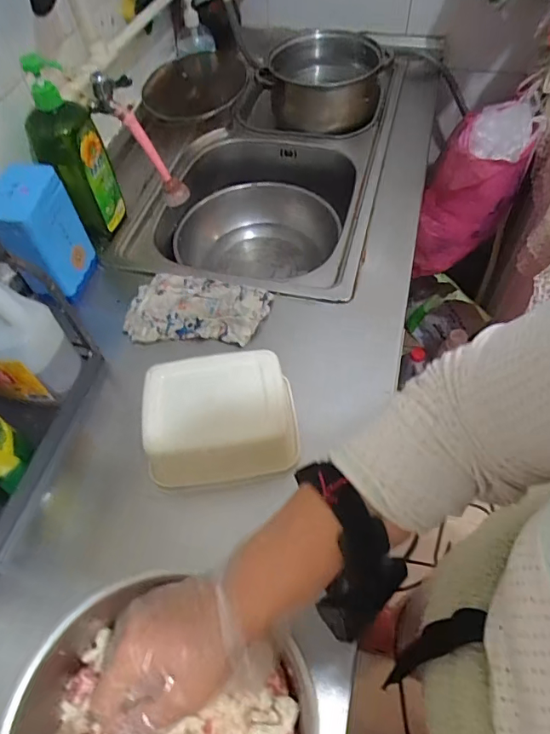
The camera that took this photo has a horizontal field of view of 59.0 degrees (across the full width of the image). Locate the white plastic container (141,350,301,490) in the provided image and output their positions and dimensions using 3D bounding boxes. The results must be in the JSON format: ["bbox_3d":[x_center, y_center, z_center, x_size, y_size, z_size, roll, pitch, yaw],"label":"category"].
[{"bbox_3d":[-0.065,0.064,0.599,0.178,0.084,0.133,-9,56,-2],"label":"white plastic container"}]

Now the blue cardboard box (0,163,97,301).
[{"bbox_3d":[-0.343,-0.194,0.728,0.074,0.174,0.115,2,57,5],"label":"blue cardboard box"}]

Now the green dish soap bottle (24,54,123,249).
[{"bbox_3d":[-0.310,-0.320,0.751,0.055,0.259,0.105,24,61,19],"label":"green dish soap bottle"}]

